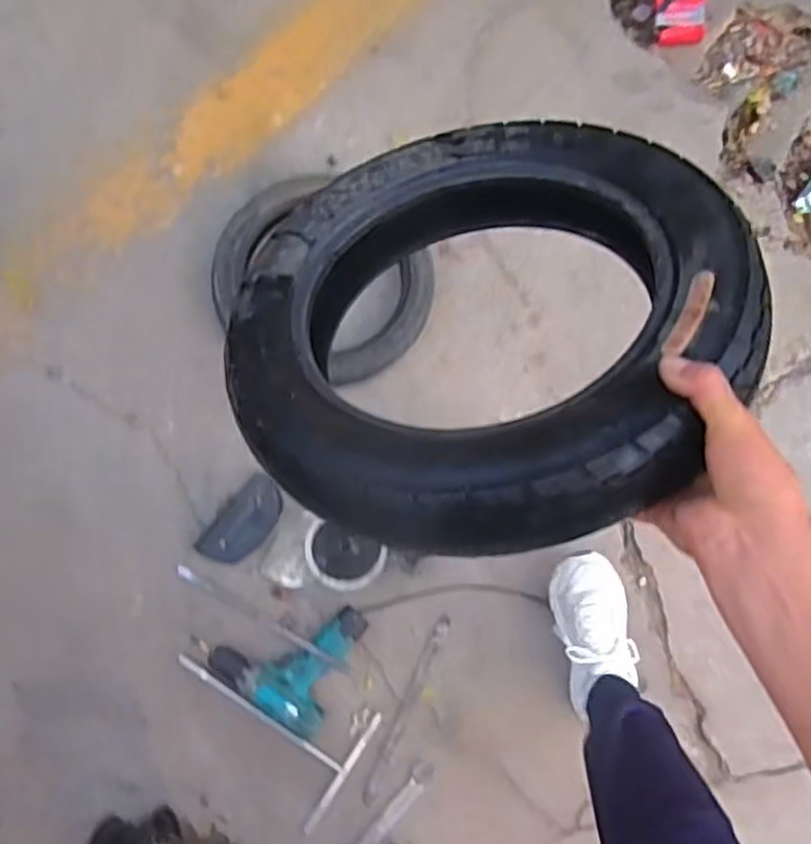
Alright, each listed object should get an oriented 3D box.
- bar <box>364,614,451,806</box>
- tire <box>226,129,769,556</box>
[{"bbox_3d":[0.002,0.424,1.096,0.023,0.016,0.281,24,78,4],"label":"bar"},{"bbox_3d":[0.058,-0.079,0.534,0.367,0.074,0.372,-16,52,5],"label":"tire"}]

